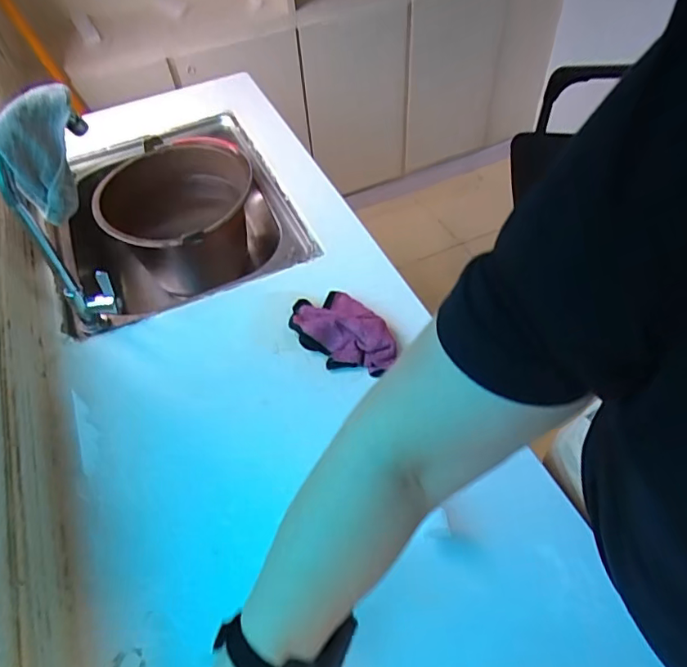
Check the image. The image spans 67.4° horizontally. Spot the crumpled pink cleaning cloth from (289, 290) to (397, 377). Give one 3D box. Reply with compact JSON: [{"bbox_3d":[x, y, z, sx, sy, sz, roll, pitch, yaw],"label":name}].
[{"bbox_3d":[-0.005,-0.003,0.694,0.103,0.040,0.157,-26,54,-17],"label":"crumpled pink cleaning cloth"}]

